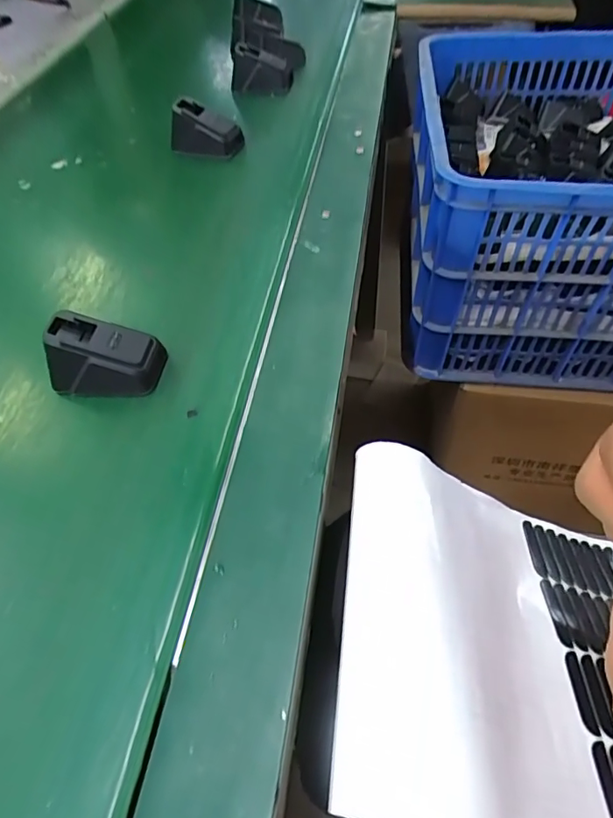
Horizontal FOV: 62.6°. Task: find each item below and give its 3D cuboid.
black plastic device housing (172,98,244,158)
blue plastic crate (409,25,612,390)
[{"bbox_3d":[-0.100,-0.279,0.500,0.069,0.039,0.035,16,56,16],"label":"black plastic device housing"},{"bbox_3d":[0.442,-0.285,0.694,0.568,0.285,0.423,5,54,8],"label":"blue plastic crate"}]

